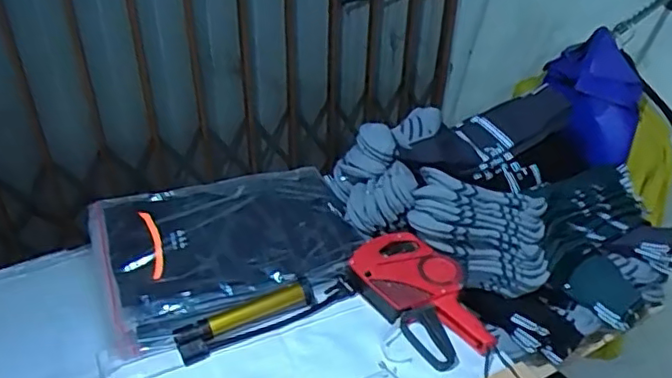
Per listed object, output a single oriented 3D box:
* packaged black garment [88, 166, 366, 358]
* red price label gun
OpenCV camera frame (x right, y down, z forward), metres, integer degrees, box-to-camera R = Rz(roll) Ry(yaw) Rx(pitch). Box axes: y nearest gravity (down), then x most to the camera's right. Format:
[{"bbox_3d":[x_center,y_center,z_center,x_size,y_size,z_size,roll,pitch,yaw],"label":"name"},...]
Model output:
[{"bbox_3d":[-0.168,0.068,0.946,0.362,0.035,0.303,-16,38,-23],"label":"packaged black garment"},{"bbox_3d":[0.124,0.145,0.857,0.124,0.051,0.223,-22,41,-30],"label":"red price label gun"}]

